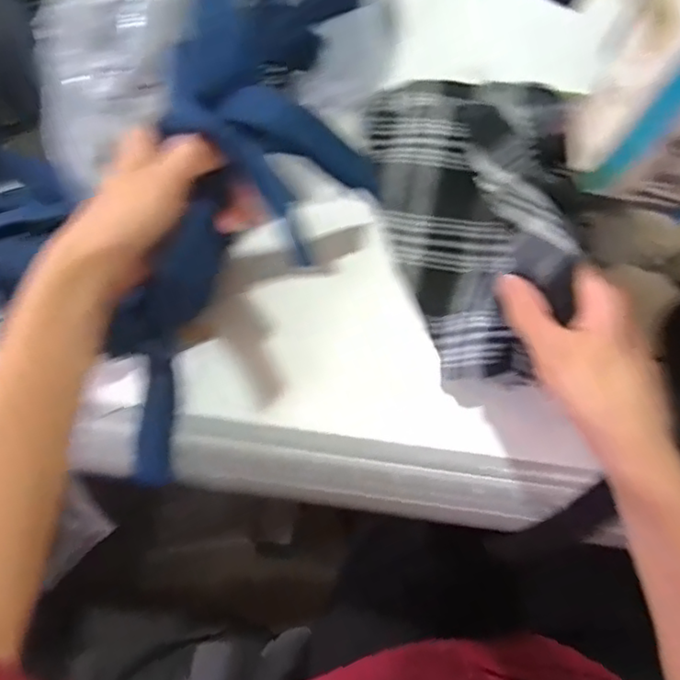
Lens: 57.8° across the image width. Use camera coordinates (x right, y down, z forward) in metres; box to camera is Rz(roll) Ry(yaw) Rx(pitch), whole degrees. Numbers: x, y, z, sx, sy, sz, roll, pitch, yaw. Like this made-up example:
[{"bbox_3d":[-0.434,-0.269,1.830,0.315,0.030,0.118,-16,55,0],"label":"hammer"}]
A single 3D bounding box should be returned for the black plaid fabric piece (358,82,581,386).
[{"bbox_3d":[0.102,-0.092,0.404,0.137,0.078,0.236,-8,70,-3],"label":"black plaid fabric piece"}]

